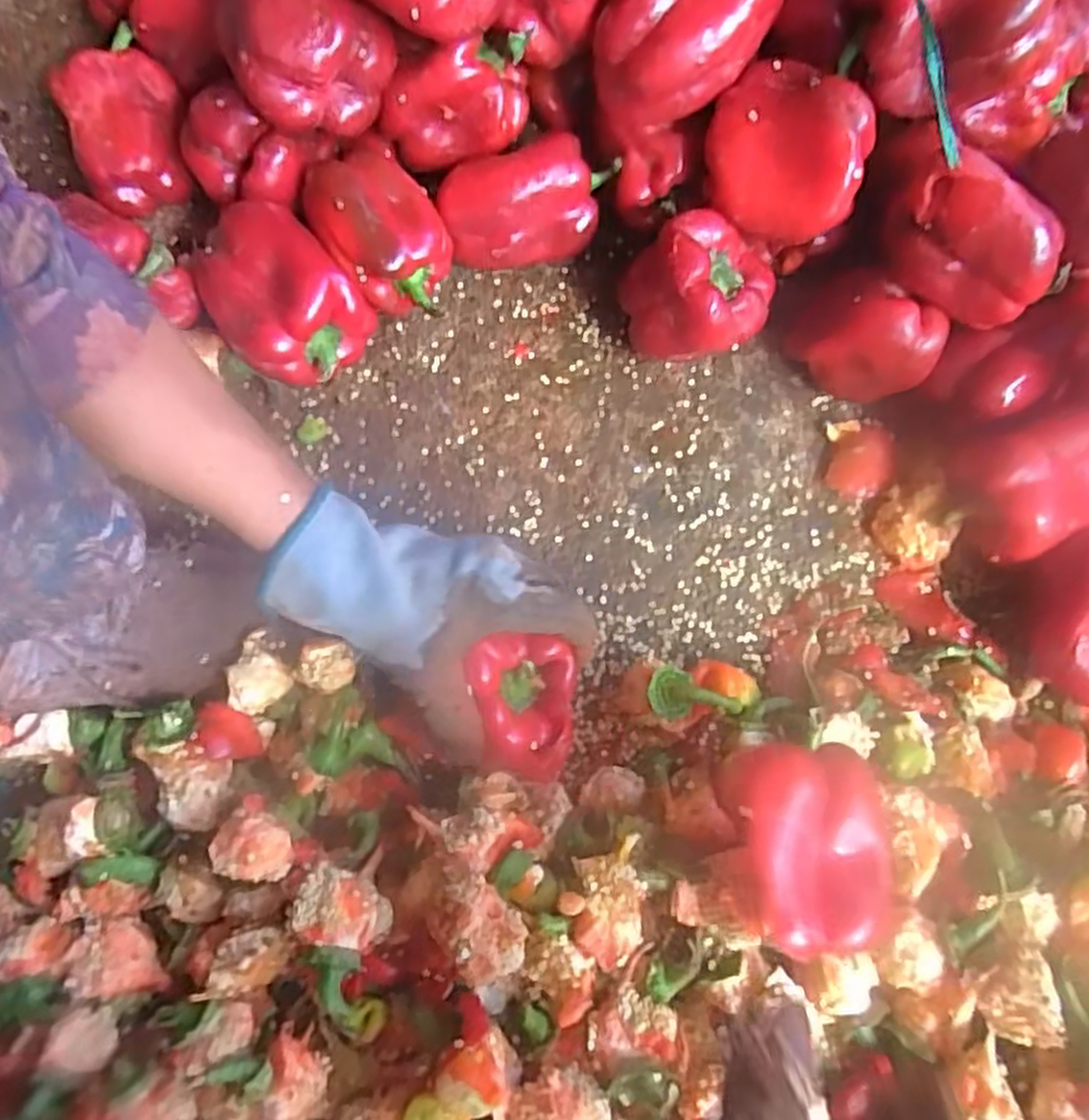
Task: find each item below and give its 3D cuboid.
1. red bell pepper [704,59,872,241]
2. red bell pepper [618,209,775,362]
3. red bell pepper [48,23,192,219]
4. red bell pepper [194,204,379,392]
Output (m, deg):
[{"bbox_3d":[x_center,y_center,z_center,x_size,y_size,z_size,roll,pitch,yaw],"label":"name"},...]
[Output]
[{"bbox_3d":[0.122,-0.207,0.387,0.078,0.067,0.059,19,77,4],"label":"red bell pepper"},{"bbox_3d":[0.085,-0.144,0.434,0.083,0.079,0.068,7,77,1],"label":"red bell pepper"},{"bbox_3d":[-0.242,-0.251,0.436,0.070,0.062,0.067,-30,79,-7],"label":"red bell pepper"},{"bbox_3d":[-0.149,-0.143,0.436,0.076,0.086,0.071,0,77,-1],"label":"red bell pepper"}]

